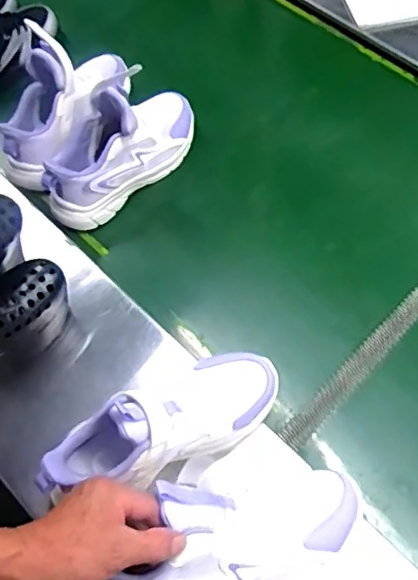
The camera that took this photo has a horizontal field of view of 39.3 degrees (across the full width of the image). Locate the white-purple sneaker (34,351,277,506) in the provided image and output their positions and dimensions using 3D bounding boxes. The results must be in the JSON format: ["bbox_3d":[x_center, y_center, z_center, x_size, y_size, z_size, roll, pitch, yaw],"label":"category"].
[{"bbox_3d":[-0.042,0.127,0.570,0.253,0.104,0.093,-18,60,-25],"label":"white-purple sneaker"}]

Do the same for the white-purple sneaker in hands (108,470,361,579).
[{"bbox_3d":[0.022,0.218,0.499,0.236,0.081,0.114,-19,61,-14],"label":"white-purple sneaker in hands"}]

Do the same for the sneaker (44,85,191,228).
[{"bbox_3d":[-0.115,-0.195,0.789,0.248,0.128,0.084,-39,68,-17],"label":"sneaker"}]

